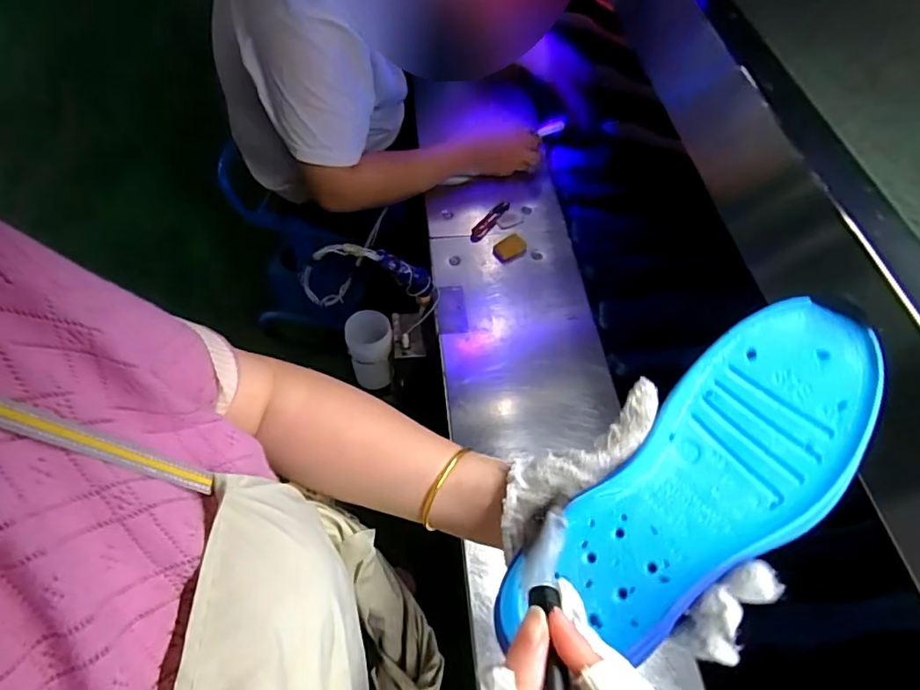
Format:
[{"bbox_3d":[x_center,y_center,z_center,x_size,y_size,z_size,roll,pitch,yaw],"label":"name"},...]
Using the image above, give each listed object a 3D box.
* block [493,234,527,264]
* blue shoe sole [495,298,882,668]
[{"bbox_3d":[0.082,-0.156,0.895,0.053,0.015,0.039,-31,63,-23],"label":"block"},{"bbox_3d":[0.129,0.081,0.302,0.247,0.019,0.088,-45,67,-1],"label":"blue shoe sole"}]

